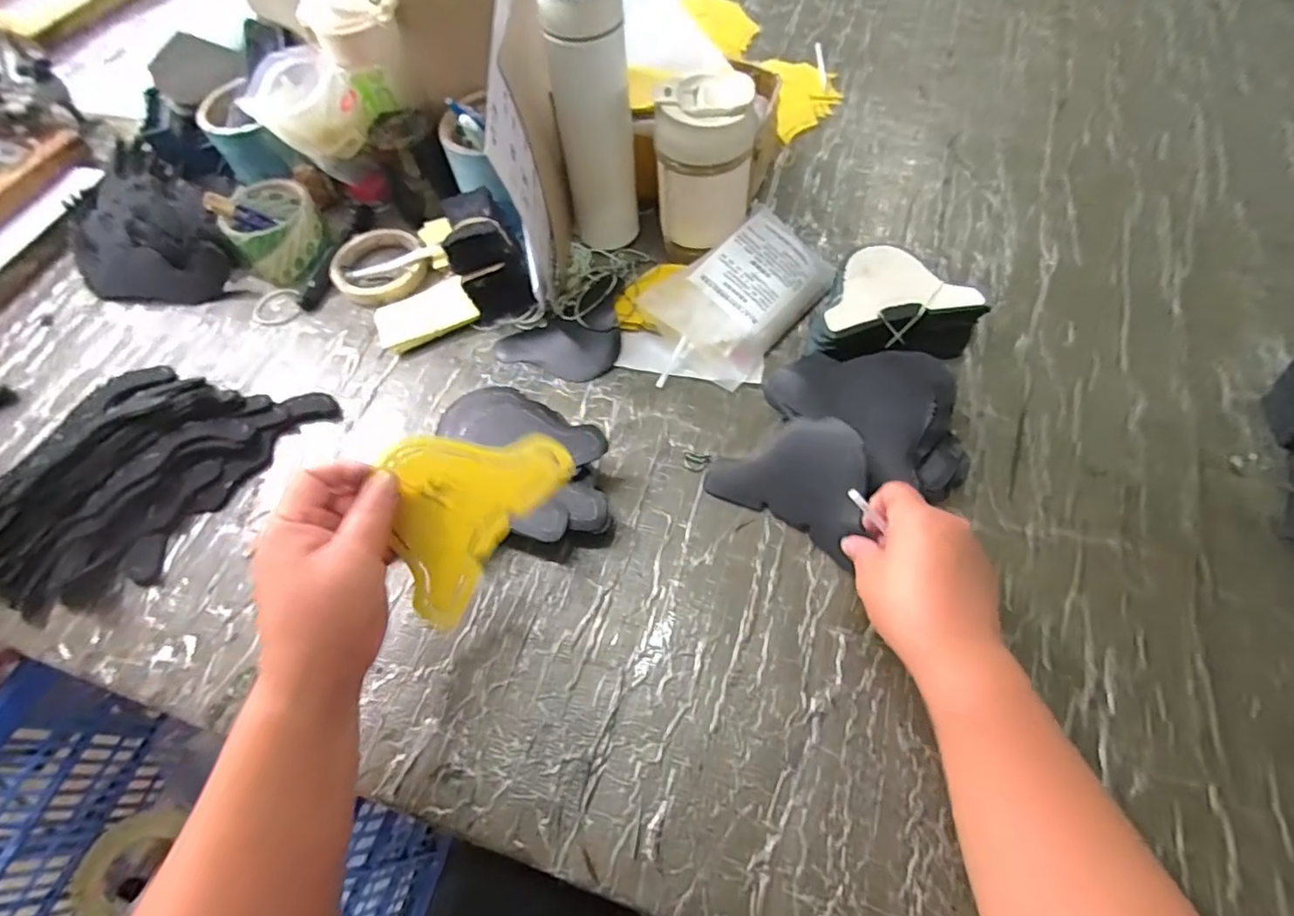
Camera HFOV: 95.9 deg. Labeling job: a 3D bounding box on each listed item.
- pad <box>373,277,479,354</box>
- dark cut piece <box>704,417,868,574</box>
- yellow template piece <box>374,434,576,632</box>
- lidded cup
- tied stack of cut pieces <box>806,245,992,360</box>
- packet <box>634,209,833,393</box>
[{"bbox_3d":[-0.215,-0.140,0.567,0.093,0.019,0.057,-21,61,-8],"label":"pad"},{"bbox_3d":[0.112,0.010,0.436,0.118,0.009,0.088,30,101,26],"label":"dark cut piece"},{"bbox_3d":[-0.117,0.030,0.349,0.088,0.007,0.134,37,97,-12],"label":"yellow template piece"},{"bbox_3d":[0.048,-0.244,0.514,0.073,0.142,0.075,-2,60,3],"label":"lidded cup"},{"bbox_3d":[0.207,-0.133,0.506,0.141,0.046,0.093,-5,60,2],"label":"tied stack of cut pieces"},{"bbox_3d":[0.086,-0.145,0.527,0.172,0.054,0.111,-40,65,-17],"label":"packet"}]

